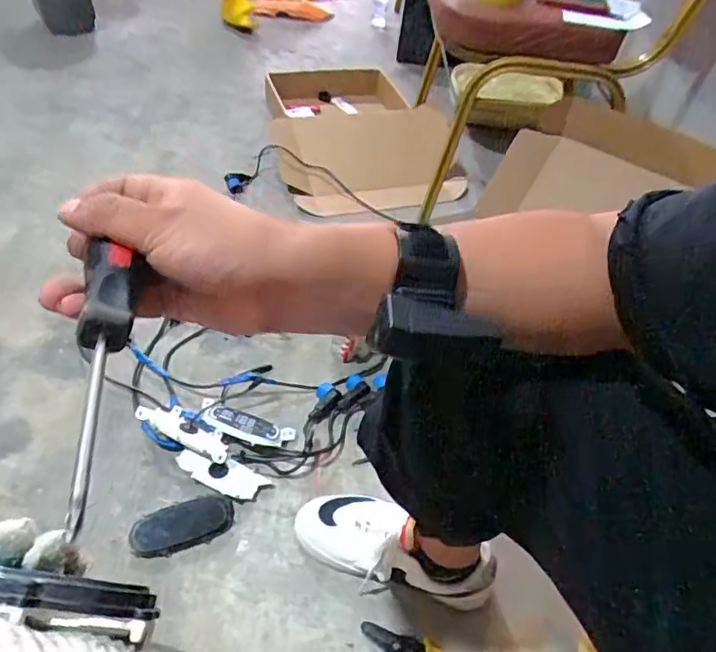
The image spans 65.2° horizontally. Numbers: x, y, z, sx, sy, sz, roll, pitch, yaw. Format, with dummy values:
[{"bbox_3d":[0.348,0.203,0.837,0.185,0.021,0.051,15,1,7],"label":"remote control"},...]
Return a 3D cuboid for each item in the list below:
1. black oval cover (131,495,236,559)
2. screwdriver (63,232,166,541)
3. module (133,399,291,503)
[{"bbox_3d":[-0.245,0.277,0.785,0.136,0.035,0.061,-16,50,-19],"label":"black oval cover"},{"bbox_3d":[-0.115,0.019,0.250,0.023,0.026,0.146,-4,48,-10],"label":"screwdriver"},{"bbox_3d":[-0.230,0.177,0.870,0.228,0.045,0.136,15,47,9],"label":"module"}]

